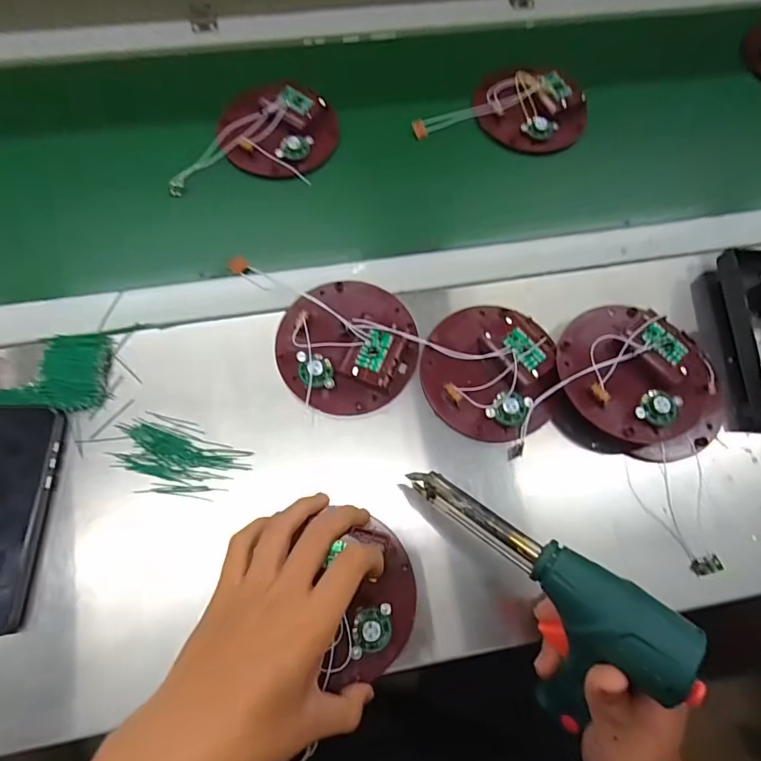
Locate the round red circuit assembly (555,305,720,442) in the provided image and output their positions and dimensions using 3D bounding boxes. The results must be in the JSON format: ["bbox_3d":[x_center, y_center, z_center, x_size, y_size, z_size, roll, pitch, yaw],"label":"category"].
[{"bbox_3d":[0.215,0.000,0.386,0.143,0.039,0.114,38,74,10],"label":"round red circuit assembly"}]

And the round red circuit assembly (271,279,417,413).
[{"bbox_3d":[-0.029,-0.034,0.398,0.118,0.019,0.120,-5,71,-4],"label":"round red circuit assembly"}]

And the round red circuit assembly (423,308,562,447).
[{"bbox_3d":[0.093,-0.011,0.398,0.109,0.023,0.119,1,71,-2],"label":"round red circuit assembly"}]

